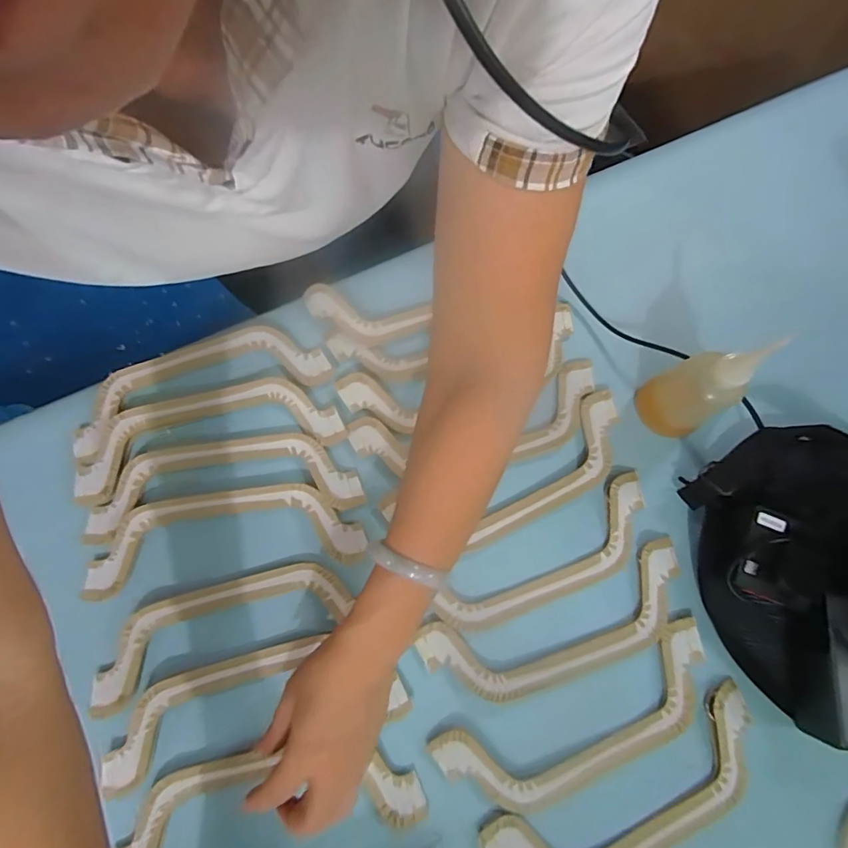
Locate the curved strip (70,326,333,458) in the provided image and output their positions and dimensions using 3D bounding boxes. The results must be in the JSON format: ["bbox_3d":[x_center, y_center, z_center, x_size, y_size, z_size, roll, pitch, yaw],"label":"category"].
[{"bbox_3d":[-0.241,-0.050,0.500,0.267,0.012,0.088,-19,75,-7],"label":"curved strip"}]

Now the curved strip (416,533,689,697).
[{"bbox_3d":[0.129,0.191,0.440,0.264,0.009,0.082,-18,75,-7],"label":"curved strip"}]

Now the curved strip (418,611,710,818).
[{"bbox_3d":[0.145,0.273,0.424,0.267,0.018,0.086,-22,76,-8],"label":"curved strip"}]

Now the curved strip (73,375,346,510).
[{"bbox_3d":[-0.221,0.007,0.479,0.265,0.019,0.085,-14,75,-6],"label":"curved strip"}]

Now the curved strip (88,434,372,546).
[{"bbox_3d":[-0.200,0.057,0.475,0.267,0.010,0.088,-7,74,-4],"label":"curved strip"}]

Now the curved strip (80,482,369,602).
[{"bbox_3d":[-0.193,0.107,0.459,0.264,0.008,0.085,-8,74,-4],"label":"curved strip"}]

